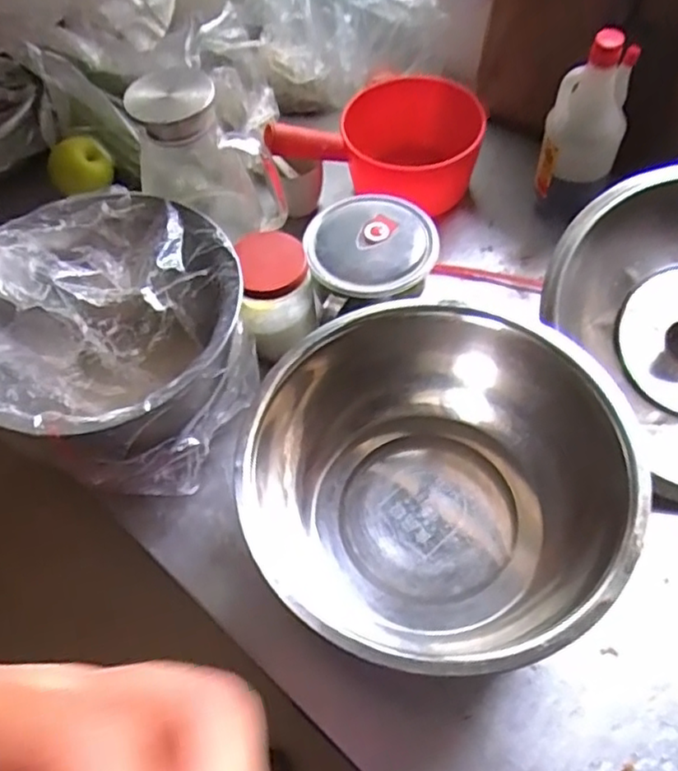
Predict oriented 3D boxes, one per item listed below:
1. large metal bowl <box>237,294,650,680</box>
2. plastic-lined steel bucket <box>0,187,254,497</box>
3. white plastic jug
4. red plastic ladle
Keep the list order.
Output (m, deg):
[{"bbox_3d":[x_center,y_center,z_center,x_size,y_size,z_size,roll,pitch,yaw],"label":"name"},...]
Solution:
[{"bbox_3d":[0.082,0.091,0.597,0.306,0.137,0.320,-2,58,3],"label":"large metal bowl"},{"bbox_3d":[-0.223,-0.060,0.649,0.261,0.179,0.275,-2,58,3],"label":"plastic-lined steel bucket"},{"bbox_3d":[0.286,-0.308,0.754,0.087,0.183,0.061,15,61,13],"label":"white plastic jug"},{"bbox_3d":[0.053,-0.314,0.852,0.256,0.107,0.139,2,59,6],"label":"red plastic ladle"}]

